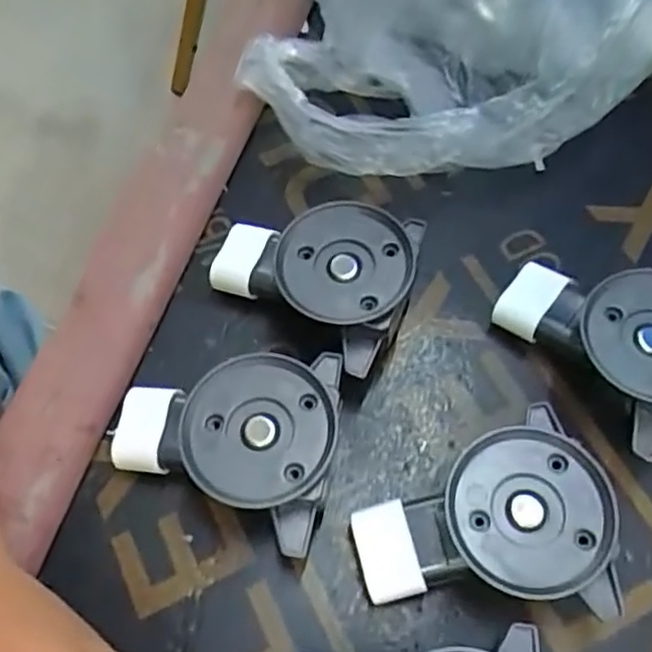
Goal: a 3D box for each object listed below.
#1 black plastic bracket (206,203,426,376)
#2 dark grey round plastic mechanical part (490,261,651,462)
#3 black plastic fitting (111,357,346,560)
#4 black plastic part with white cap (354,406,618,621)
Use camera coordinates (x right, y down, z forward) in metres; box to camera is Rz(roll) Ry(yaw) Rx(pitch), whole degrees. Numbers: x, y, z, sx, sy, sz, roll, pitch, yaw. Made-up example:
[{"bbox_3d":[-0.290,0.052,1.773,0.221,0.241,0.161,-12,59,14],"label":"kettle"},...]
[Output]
[{"bbox_3d":[-0.005,-0.014,0.221,0.064,0.029,0.052,11,64,6],"label":"black plastic bracket"},{"bbox_3d":[0.088,0.003,0.215,0.044,0.034,0.065,-38,69,-17],"label":"dark grey round plastic mechanical part"},{"bbox_3d":[-0.028,0.029,0.201,0.065,0.029,0.053,16,65,8],"label":"black plastic fitting"},{"bbox_3d":[0.042,0.052,0.188,0.065,0.030,0.046,1,63,1],"label":"black plastic part with white cap"}]

